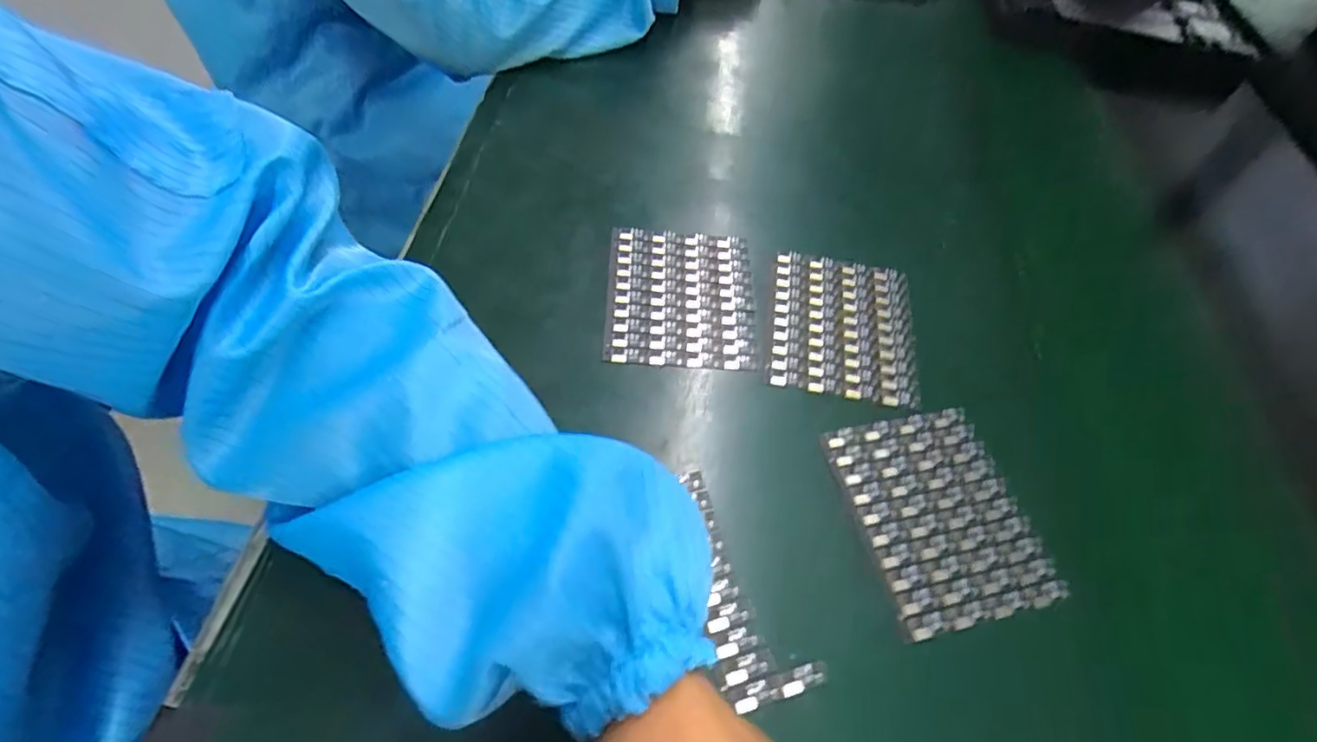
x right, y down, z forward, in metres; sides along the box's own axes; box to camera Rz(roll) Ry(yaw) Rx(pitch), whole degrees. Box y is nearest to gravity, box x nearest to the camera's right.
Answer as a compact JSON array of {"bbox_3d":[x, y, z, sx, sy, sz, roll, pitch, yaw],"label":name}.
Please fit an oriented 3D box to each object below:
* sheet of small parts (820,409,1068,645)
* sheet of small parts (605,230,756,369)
[{"bbox_3d":[0.133,0.066,0.294,0.079,0.004,0.098,-7,57,-14],"label":"sheet of small parts"},{"bbox_3d":[0.013,-0.043,0.354,0.082,0.004,0.097,3,55,-2],"label":"sheet of small parts"}]

